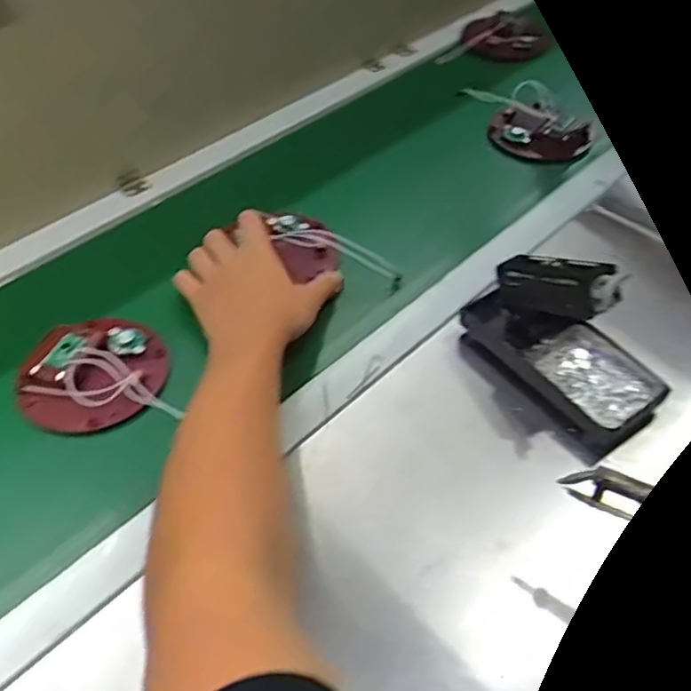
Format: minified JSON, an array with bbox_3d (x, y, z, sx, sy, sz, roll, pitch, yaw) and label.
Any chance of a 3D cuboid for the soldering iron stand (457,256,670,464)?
[{"bbox_3d":[0.173,-0.015,0.552,0.084,0.115,0.165,-31,55,-25],"label":"soldering iron stand"}]

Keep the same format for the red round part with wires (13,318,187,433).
[{"bbox_3d":[-0.212,0.017,0.587,0.123,0.028,0.122,0,48,0],"label":"red round part with wires"}]

